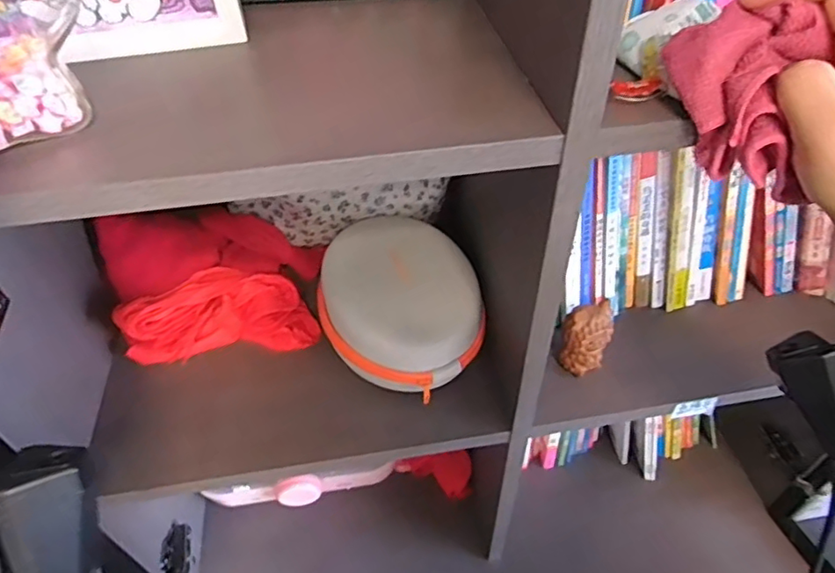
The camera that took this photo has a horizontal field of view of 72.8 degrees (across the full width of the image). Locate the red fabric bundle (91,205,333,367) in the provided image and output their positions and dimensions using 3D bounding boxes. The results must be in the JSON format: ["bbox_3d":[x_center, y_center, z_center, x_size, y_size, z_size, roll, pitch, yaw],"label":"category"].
[{"bbox_3d":[-0.199,-0.007,0.568,0.203,0.099,0.130,-11,47,-9],"label":"red fabric bundle"}]

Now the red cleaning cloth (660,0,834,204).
[{"bbox_3d":[0.163,-0.100,0.288,0.042,0.073,0.081,-35,54,-28],"label":"red cleaning cloth"}]

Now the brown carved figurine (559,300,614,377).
[{"bbox_3d":[0.157,0.046,0.525,0.037,0.066,0.038,-1,46,1],"label":"brown carved figurine"}]

